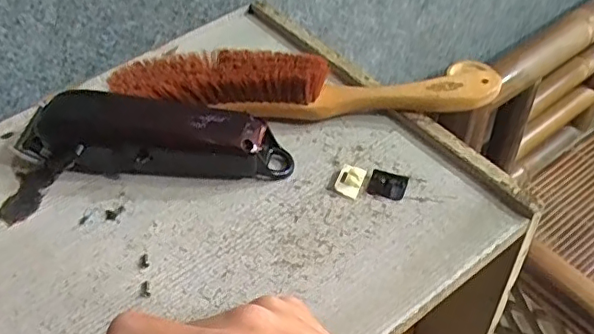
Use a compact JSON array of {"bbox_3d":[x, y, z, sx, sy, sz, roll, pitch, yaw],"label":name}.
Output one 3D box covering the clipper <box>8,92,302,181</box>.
[{"bbox_3d":[-0.095,-0.016,0.370,0.167,0.053,0.035,2,48,9],"label":"clipper"}]

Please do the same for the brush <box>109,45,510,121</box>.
[{"bbox_3d":[0.003,-0.054,0.400,0.257,0.044,0.044,-1,48,6],"label":"brush"}]

